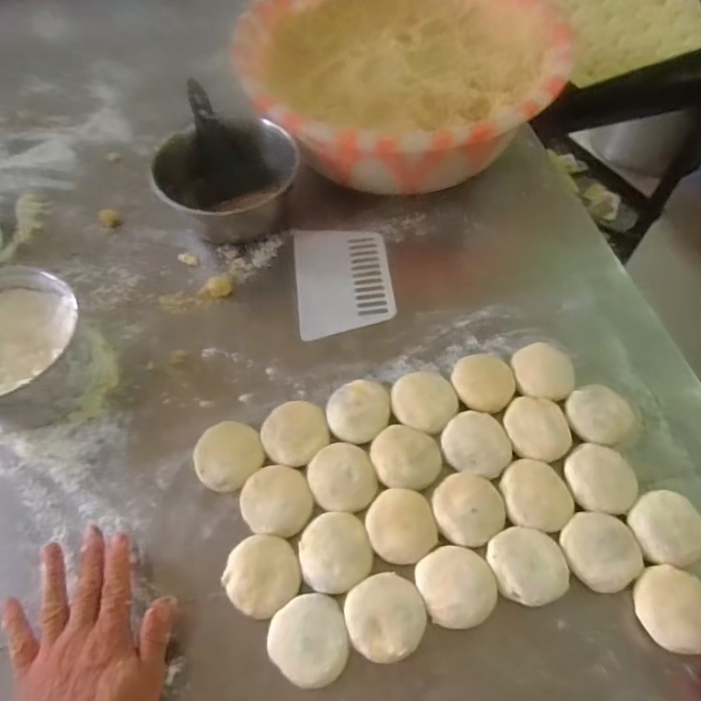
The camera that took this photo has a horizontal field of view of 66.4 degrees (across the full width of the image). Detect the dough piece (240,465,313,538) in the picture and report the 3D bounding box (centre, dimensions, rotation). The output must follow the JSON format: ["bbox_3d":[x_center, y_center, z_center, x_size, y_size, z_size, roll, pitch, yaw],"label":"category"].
[{"bbox_3d":[-0.069,0.141,0.505,0.064,0.016,0.063,-1,58,1],"label":"dough piece"}]

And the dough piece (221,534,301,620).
[{"bbox_3d":[-0.077,0.194,0.465,0.062,0.012,0.064,-1,58,1],"label":"dough piece"}]

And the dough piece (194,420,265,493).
[{"bbox_3d":[-0.121,0.104,0.529,0.064,0.023,0.065,-1,58,1],"label":"dough piece"}]

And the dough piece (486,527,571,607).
[{"bbox_3d":[0.154,0.184,0.461,0.062,0.017,0.063,-1,58,1],"label":"dough piece"}]

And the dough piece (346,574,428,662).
[{"bbox_3d":[0.030,0.222,0.448,0.064,0.021,0.064,-1,58,1],"label":"dough piece"}]

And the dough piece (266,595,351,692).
[{"bbox_3d":[-0.035,0.239,0.441,0.063,0.014,0.065,-1,58,1],"label":"dough piece"}]

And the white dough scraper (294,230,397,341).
[{"bbox_3d":[-0.009,-0.091,0.659,0.114,0.004,0.160,-6,58,-2],"label":"white dough scraper"}]

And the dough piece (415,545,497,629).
[{"bbox_3d":[0.091,0.200,0.457,0.062,0.023,0.064,-1,58,1],"label":"dough piece"}]

